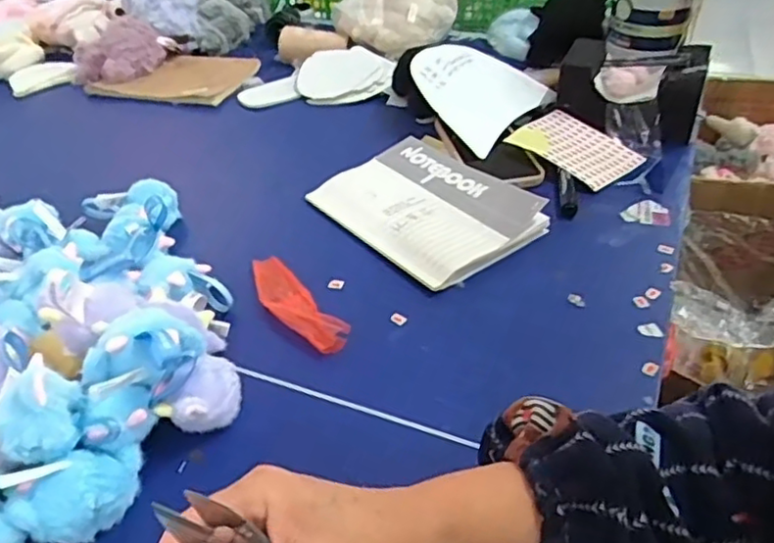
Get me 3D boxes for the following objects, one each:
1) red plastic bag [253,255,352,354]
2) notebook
[{"bbox_3d":[-0.077,0.024,0.532,0.037,0.011,0.135,-26,43,-26],"label":"red plastic bag"},{"bbox_3d":[0.039,-0.062,0.623,0.143,0.033,0.194,-29,45,-30],"label":"notebook"}]

